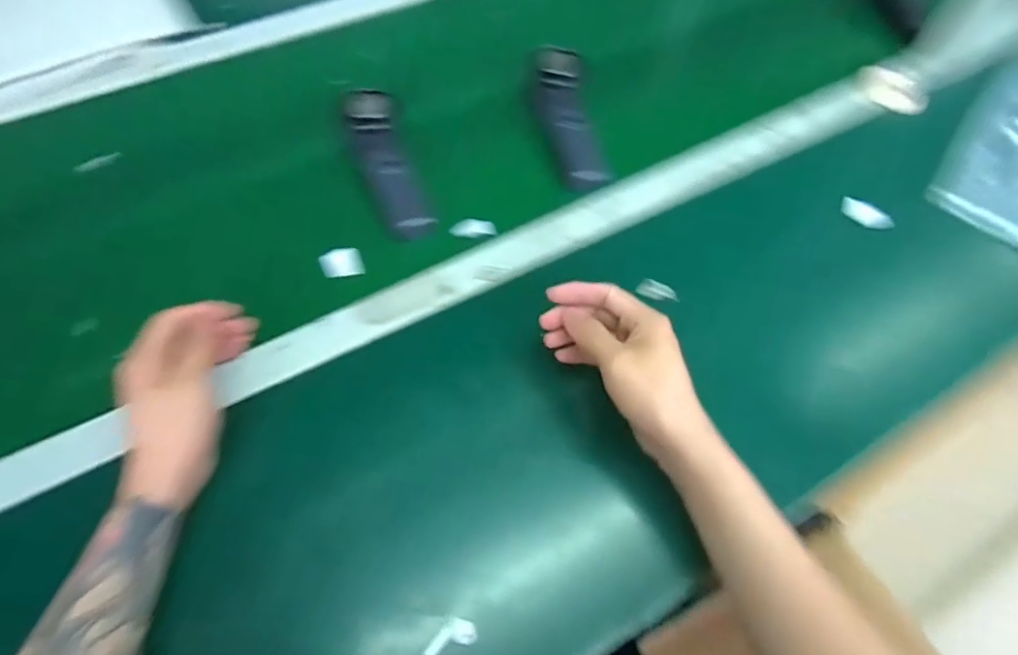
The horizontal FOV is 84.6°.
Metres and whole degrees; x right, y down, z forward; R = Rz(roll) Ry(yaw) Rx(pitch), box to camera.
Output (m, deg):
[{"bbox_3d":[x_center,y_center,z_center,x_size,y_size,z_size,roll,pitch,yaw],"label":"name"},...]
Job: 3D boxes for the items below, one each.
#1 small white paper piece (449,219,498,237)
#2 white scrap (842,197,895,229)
[{"bbox_3d":[-0.038,-0.100,0.562,0.049,0.006,0.021,-10,61,-27],"label":"small white paper piece"},{"bbox_3d":[0.371,-0.117,0.583,0.013,0.019,0.056,-28,49,-16],"label":"white scrap"}]

